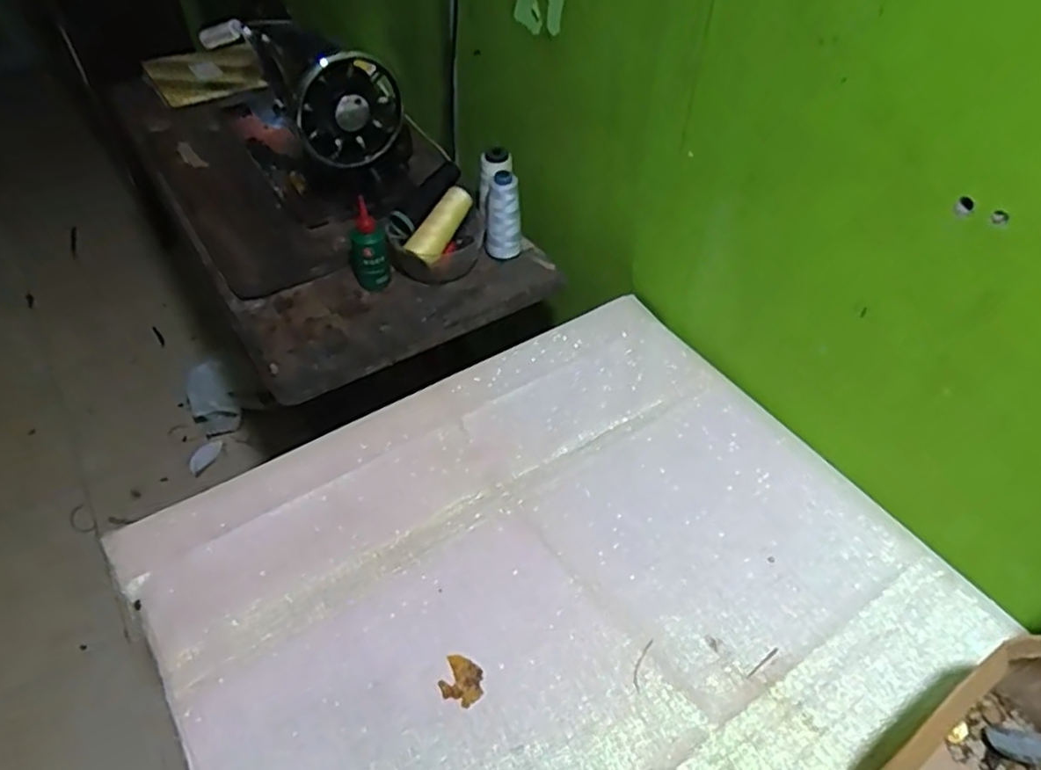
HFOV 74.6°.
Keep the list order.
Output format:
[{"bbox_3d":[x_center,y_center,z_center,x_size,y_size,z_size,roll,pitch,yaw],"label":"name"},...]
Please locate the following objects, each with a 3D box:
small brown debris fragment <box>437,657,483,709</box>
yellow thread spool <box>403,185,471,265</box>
[{"bbox_3d":[-0.047,0.236,0.543,0.034,0.005,0.032,18,50,18],"label":"small brown debris fragment"},{"bbox_3d":[-0.097,-0.206,0.860,0.033,0.033,0.123,22,64,21],"label":"yellow thread spool"}]

